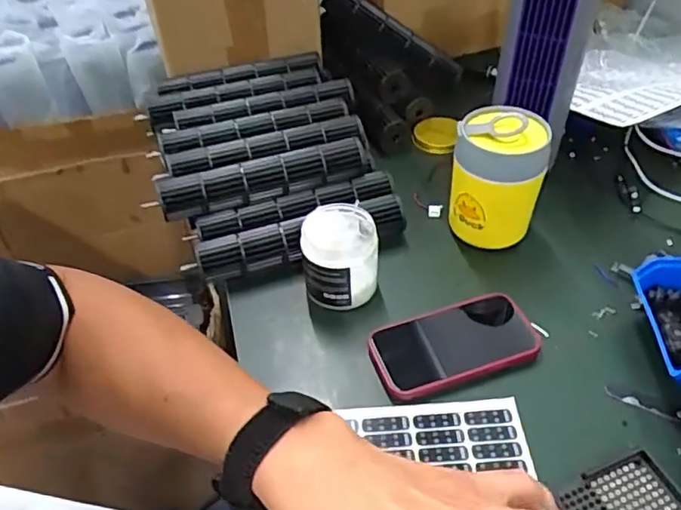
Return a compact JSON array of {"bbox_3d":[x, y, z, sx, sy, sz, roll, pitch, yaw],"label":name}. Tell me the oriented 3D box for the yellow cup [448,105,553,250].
[{"bbox_3d":[0.165,-0.079,0.621,0.091,0.136,0.084,8,46,11],"label":"yellow cup"}]

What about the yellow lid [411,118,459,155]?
[{"bbox_3d":[0.132,-0.168,0.801,0.061,0.015,0.080,7,46,10],"label":"yellow lid"}]

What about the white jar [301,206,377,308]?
[{"bbox_3d":[0.001,0.004,0.583,0.071,0.080,0.077,-2,45,2],"label":"white jar"}]

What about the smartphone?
[{"bbox_3d":[0.108,0.084,0.543,0.158,0.014,0.082,-14,46,-10],"label":"smartphone"}]

